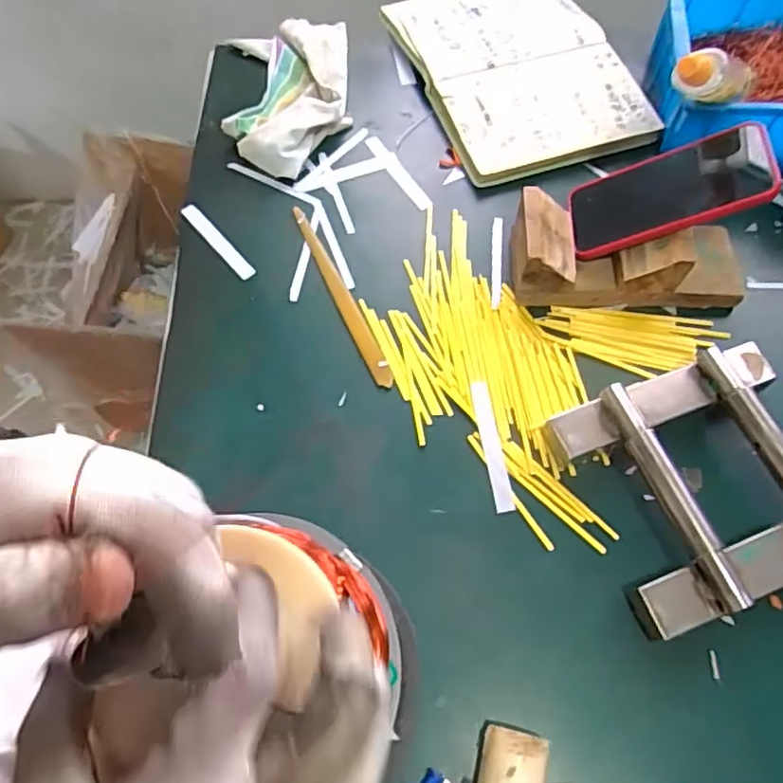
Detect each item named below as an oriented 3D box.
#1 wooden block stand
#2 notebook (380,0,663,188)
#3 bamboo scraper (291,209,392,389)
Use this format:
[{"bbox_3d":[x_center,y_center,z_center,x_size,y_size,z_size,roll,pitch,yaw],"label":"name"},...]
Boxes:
[{"bbox_3d":[0.214,-0.125,0.571,0.205,0.066,0.082,3,63,1],"label":"wooden block stand"},{"bbox_3d":[0.134,-0.354,0.702,0.205,0.038,0.281,-20,65,-10],"label":"notebook"},{"bbox_3d":[-0.048,-0.092,0.590,0.019,0.007,0.206,-23,66,-12],"label":"bamboo scraper"}]

